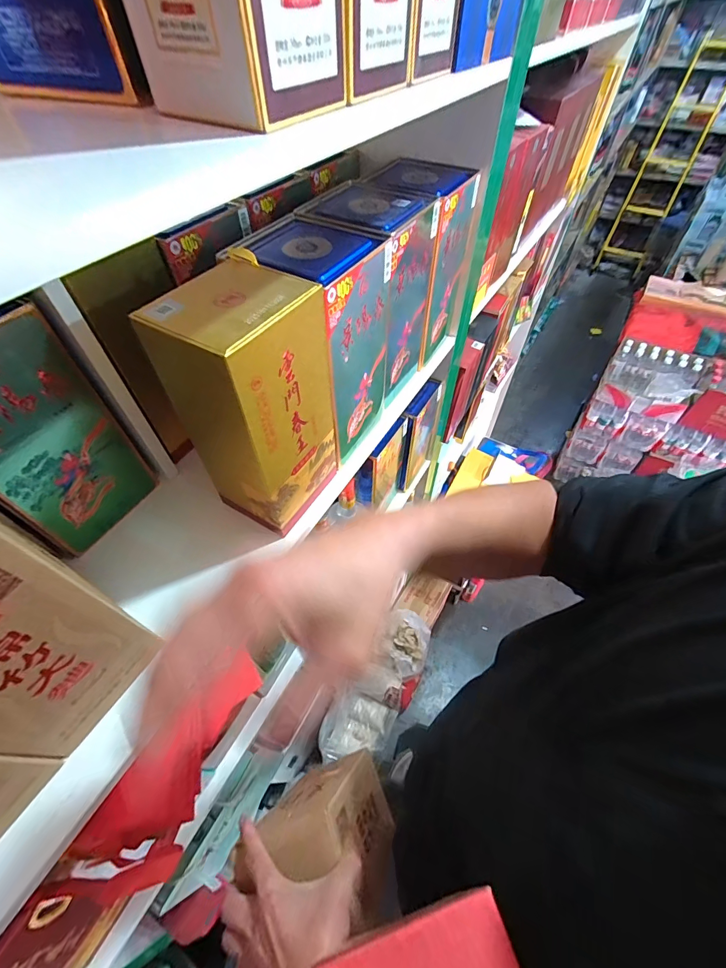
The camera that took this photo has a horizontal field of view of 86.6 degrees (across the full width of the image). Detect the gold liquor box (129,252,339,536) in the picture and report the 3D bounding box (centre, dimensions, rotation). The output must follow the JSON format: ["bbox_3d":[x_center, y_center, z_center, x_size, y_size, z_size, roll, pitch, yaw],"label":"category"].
[{"bbox_3d":[-0.117,-0.085,0.447,0.116,0.267,0.137,25,57,18],"label":"gold liquor box"}]

